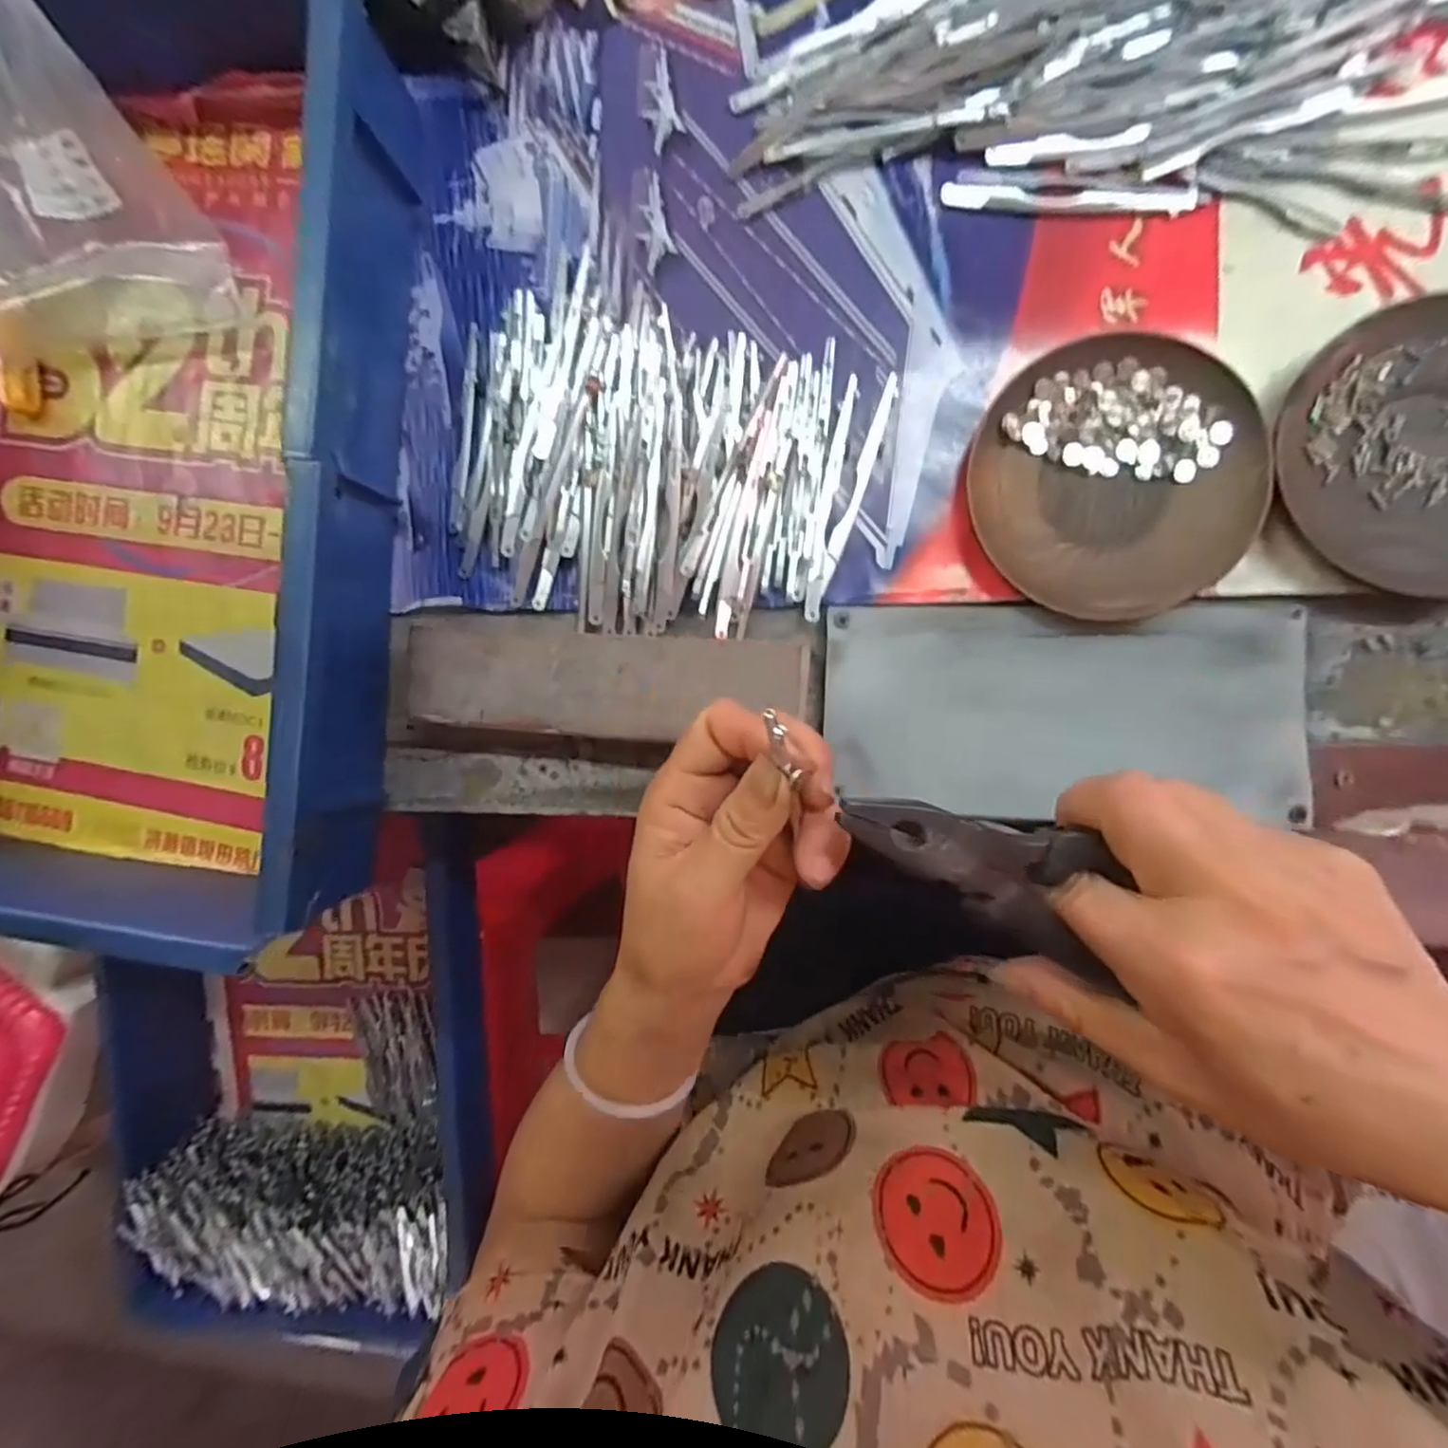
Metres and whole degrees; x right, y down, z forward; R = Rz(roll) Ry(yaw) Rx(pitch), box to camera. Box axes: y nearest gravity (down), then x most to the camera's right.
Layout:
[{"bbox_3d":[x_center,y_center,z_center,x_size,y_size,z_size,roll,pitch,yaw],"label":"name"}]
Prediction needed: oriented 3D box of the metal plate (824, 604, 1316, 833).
[{"bbox_3d":[0.146,-0.006,0.286,0.195,0.011,0.091,2,92,8],"label":"metal plate"}]

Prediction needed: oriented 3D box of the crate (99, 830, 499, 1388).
[{"bbox_3d":[-0.317,0.274,0.507,0.314,0.093,0.381,-8,92,9],"label":"crate"}]

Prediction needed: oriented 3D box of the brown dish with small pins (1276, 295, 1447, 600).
[{"bbox_3d":[0.285,-0.110,0.258,0.109,0.018,0.114,0,92,8],"label":"brown dish with small pins"}]

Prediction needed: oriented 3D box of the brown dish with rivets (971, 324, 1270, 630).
[{"bbox_3d":[0.167,-0.105,0.277,0.114,0.016,0.115,0,92,8],"label":"brown dish with rivets"}]

